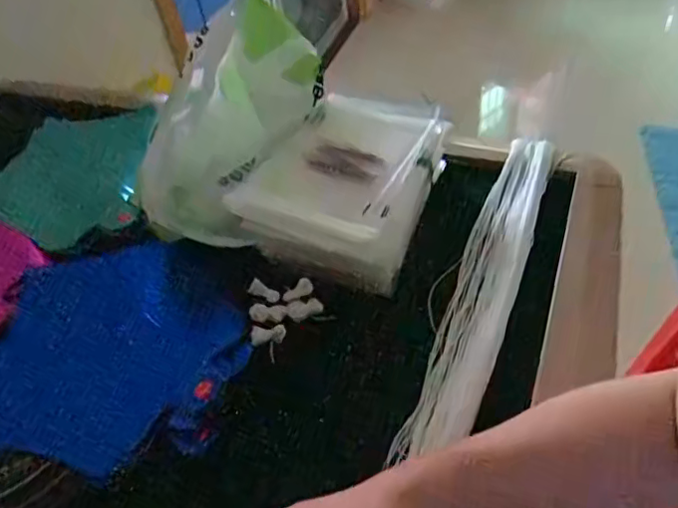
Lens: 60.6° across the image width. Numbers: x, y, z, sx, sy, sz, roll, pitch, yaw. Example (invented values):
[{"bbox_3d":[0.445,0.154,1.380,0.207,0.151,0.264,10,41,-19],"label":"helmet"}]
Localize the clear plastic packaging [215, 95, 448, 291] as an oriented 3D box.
[{"bbox_3d":[0.012,-0.075,0.578,0.154,0.077,0.208,13,51,21],"label":"clear plastic packaging"}]

